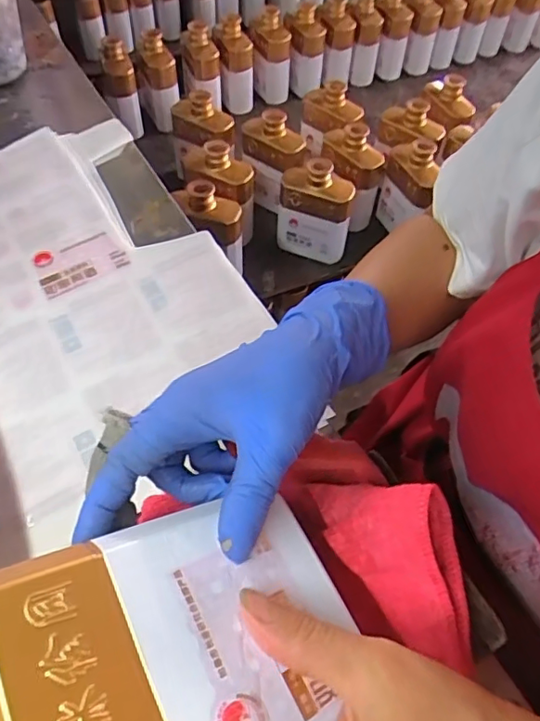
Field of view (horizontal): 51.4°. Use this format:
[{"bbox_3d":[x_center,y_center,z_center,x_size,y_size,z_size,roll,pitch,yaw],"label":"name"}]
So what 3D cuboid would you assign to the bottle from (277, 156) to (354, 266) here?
[{"bbox_3d":[0.073,-0.242,0.901,0.117,0.155,0.056,17,56,9],"label":"bottle"}]

